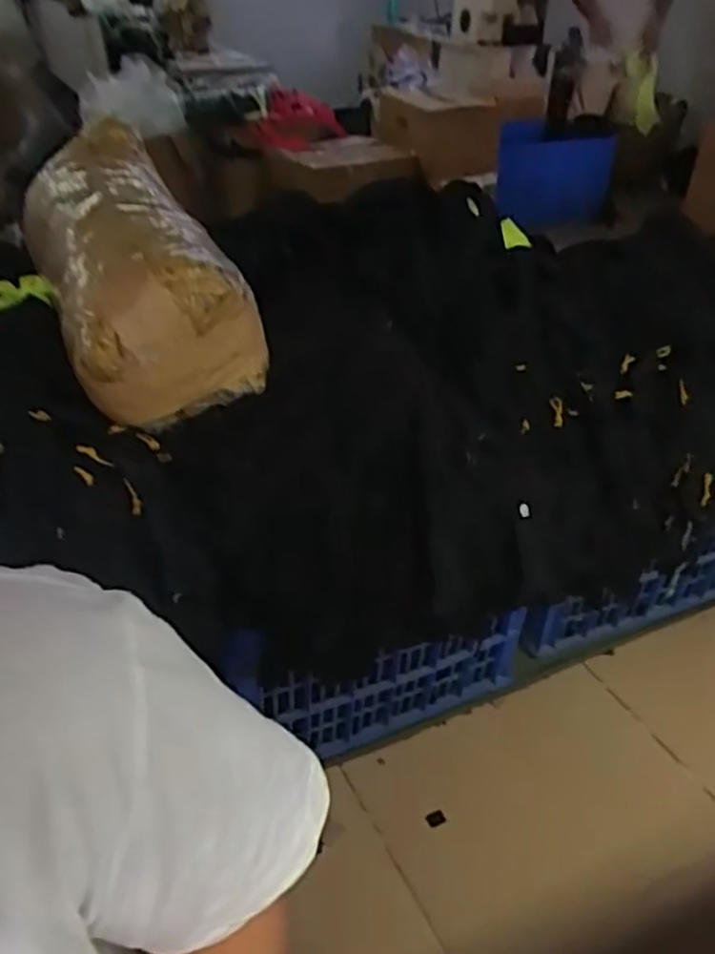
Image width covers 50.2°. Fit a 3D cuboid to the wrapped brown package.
[{"bbox_3d":[-0.325,-0.321,1.065,0.217,0.177,0.543,-15,53,-22],"label":"wrapped brown package"}]

